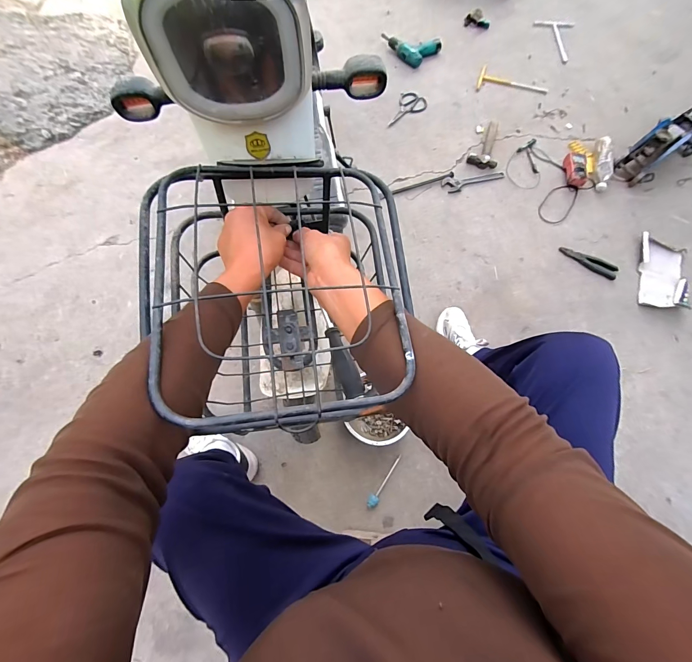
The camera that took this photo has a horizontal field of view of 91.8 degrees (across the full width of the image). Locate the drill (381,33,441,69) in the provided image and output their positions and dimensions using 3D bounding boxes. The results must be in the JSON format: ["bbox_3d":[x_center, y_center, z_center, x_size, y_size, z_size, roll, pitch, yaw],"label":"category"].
[{"bbox_3d":[0.256,-1.152,1.370,0.251,0.065,0.114,15,70,6],"label":"drill"}]

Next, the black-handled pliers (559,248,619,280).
[{"bbox_3d":[0.787,-0.221,1.088,0.183,0.019,0.057,24,72,10],"label":"black-handled pliers"}]

